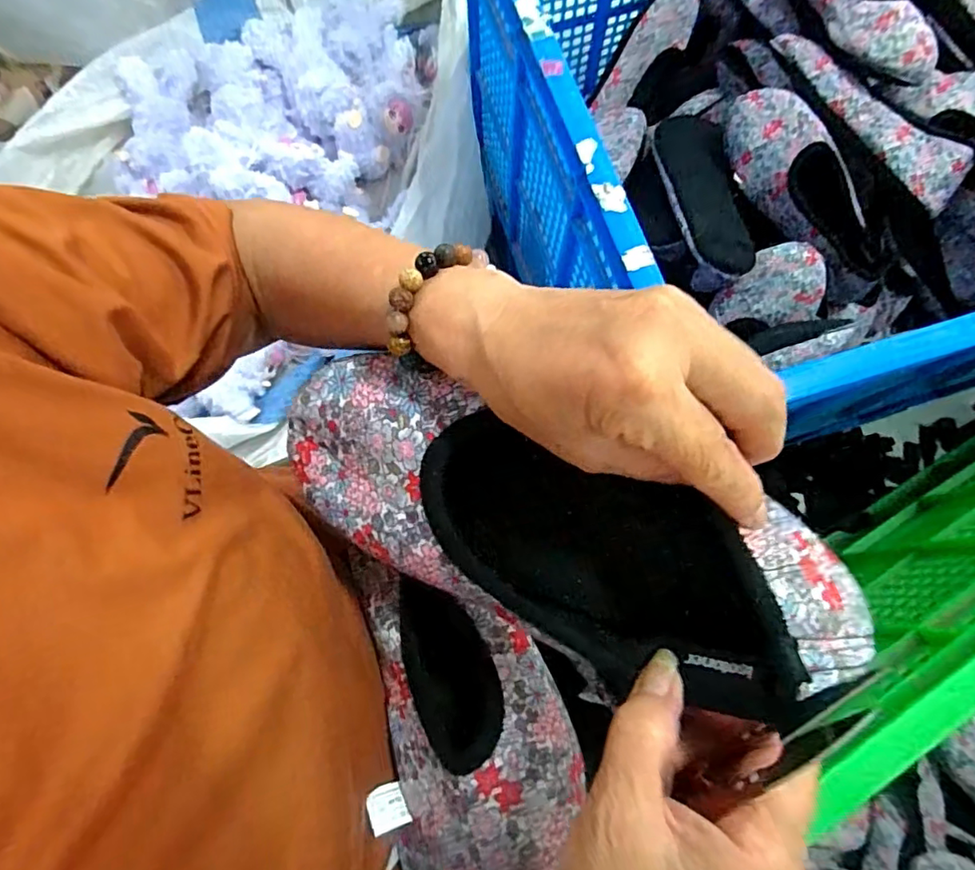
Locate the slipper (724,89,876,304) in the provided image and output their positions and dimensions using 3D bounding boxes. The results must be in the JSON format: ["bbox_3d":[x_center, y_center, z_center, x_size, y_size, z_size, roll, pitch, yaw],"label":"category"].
[{"bbox_3d":[0.367,-0.272,0.649,0.082,0.055,0.267,-37,96,-8],"label":"slipper"}]

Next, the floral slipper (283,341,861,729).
[{"bbox_3d":[0.020,0.040,0.239,0.258,0.045,0.082,21,76,21],"label":"floral slipper"}]

